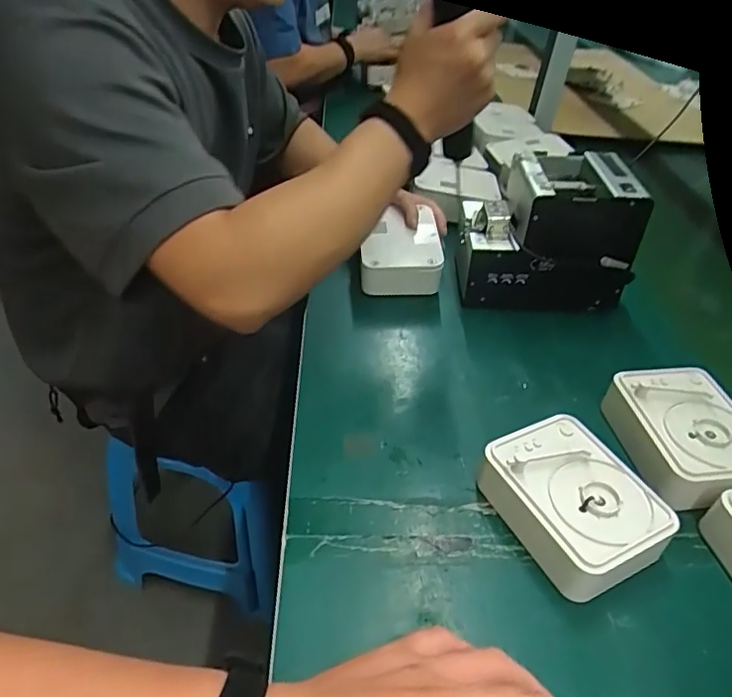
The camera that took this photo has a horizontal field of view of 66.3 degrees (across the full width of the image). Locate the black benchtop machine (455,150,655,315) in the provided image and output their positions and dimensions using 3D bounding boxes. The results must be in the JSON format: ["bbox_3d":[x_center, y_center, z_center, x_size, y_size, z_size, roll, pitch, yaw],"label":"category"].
[{"bbox_3d":[0.207,-0.140,0.672,0.185,0.154,0.125,2,40,0],"label":"black benchtop machine"}]

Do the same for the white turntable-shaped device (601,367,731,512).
[{"bbox_3d":[0.281,0.077,0.497,0.110,0.050,0.130,0,40,-2],"label":"white turntable-shaped device"}]

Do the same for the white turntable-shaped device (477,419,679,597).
[{"bbox_3d":[0.158,0.122,0.441,0.101,0.050,0.126,-17,44,-22],"label":"white turntable-shaped device"}]

